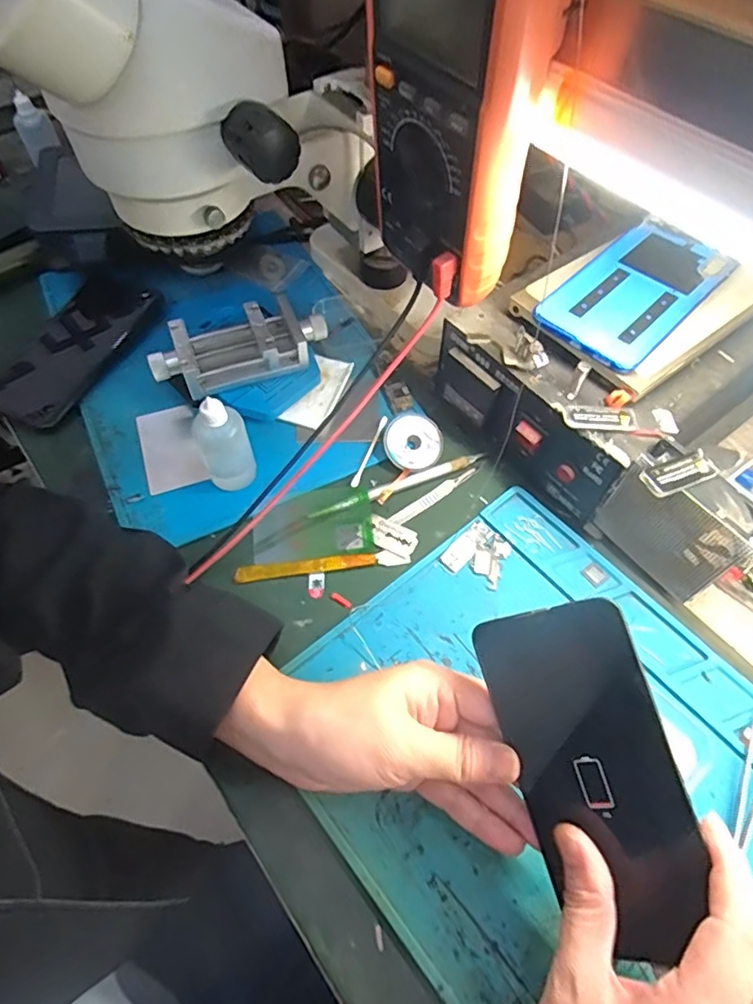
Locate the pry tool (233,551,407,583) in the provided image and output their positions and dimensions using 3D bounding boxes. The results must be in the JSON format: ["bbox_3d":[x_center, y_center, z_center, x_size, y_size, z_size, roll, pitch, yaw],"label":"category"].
[{"bbox_3d":[-0.039,0.044,0.399,0.119,0.004,0.011,-7,59,-3],"label":"pry tool"}]

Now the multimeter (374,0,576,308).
[{"bbox_3d":[0.038,-0.187,0.273,0.050,0.170,0.088,-28,62,-16],"label":"multimeter"}]

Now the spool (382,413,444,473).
[{"bbox_3d":[0.028,-0.047,0.444,0.045,0.009,0.047,0,81,3],"label":"spool"}]

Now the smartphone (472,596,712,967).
[{"bbox_3d":[0.096,0.122,0.259,0.072,0.013,0.147,-22,82,32],"label":"smartphone"}]

